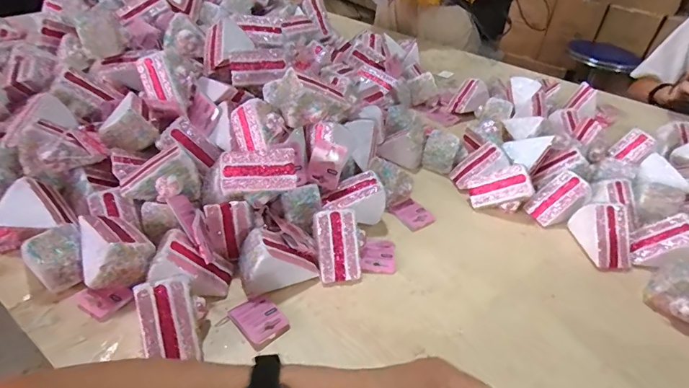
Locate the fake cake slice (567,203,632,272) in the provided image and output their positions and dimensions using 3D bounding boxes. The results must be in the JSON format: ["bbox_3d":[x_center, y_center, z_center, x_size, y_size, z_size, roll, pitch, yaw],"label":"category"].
[{"bbox_3d":[0.357,0.052,0.571,0.066,0.060,0.085,-1,39,-8],"label":"fake cake slice"}]

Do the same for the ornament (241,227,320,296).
[{"bbox_3d":[-0.079,0.071,0.482,0.088,0.064,0.056,-14,42,-24],"label":"ornament"}]

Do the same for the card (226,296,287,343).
[{"bbox_3d":[-0.091,0.132,0.443,0.046,0.006,0.050,-23,46,-34],"label":"card"}]

